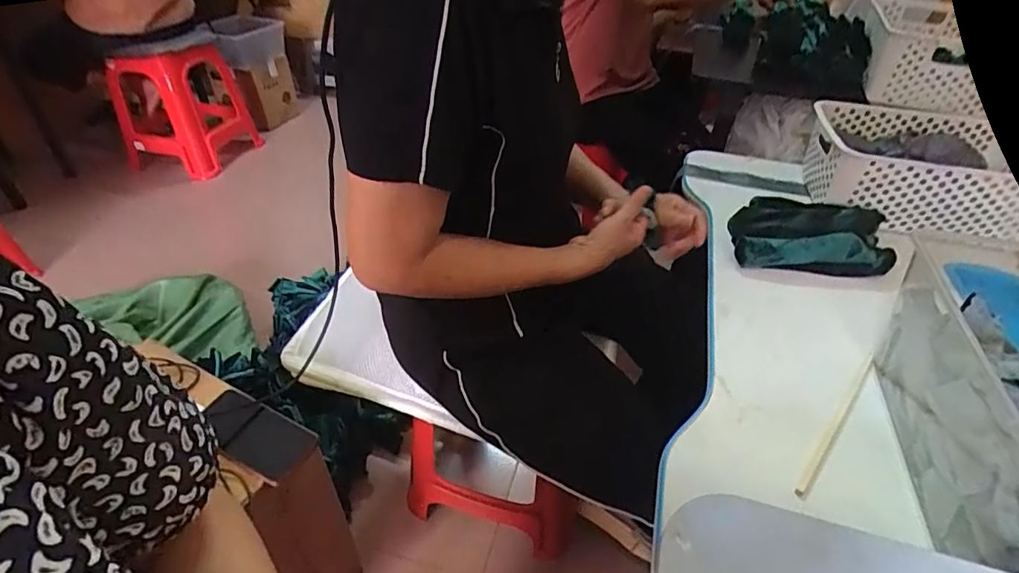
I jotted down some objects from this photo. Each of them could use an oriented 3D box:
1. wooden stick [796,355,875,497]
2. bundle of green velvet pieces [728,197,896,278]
[{"bbox_3d":[0.310,0.124,0.490,0.009,0.013,0.200,31,47,31],"label":"wooden stick"},{"bbox_3d":[0.392,-0.069,0.685,0.197,0.047,0.101,6,39,5],"label":"bundle of green velvet pieces"}]

